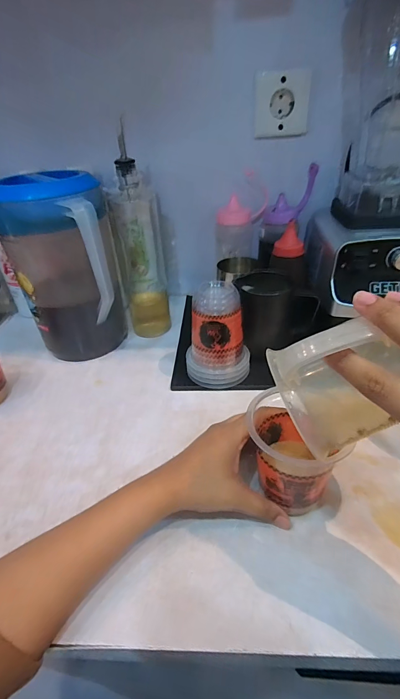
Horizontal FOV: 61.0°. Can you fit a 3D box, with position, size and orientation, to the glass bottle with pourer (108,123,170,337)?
[{"bbox_3d":[-0.098,-0.163,0.566,0.073,0.273,0.078,-10,36,-9],"label":"glass bottle with pourer"}]

